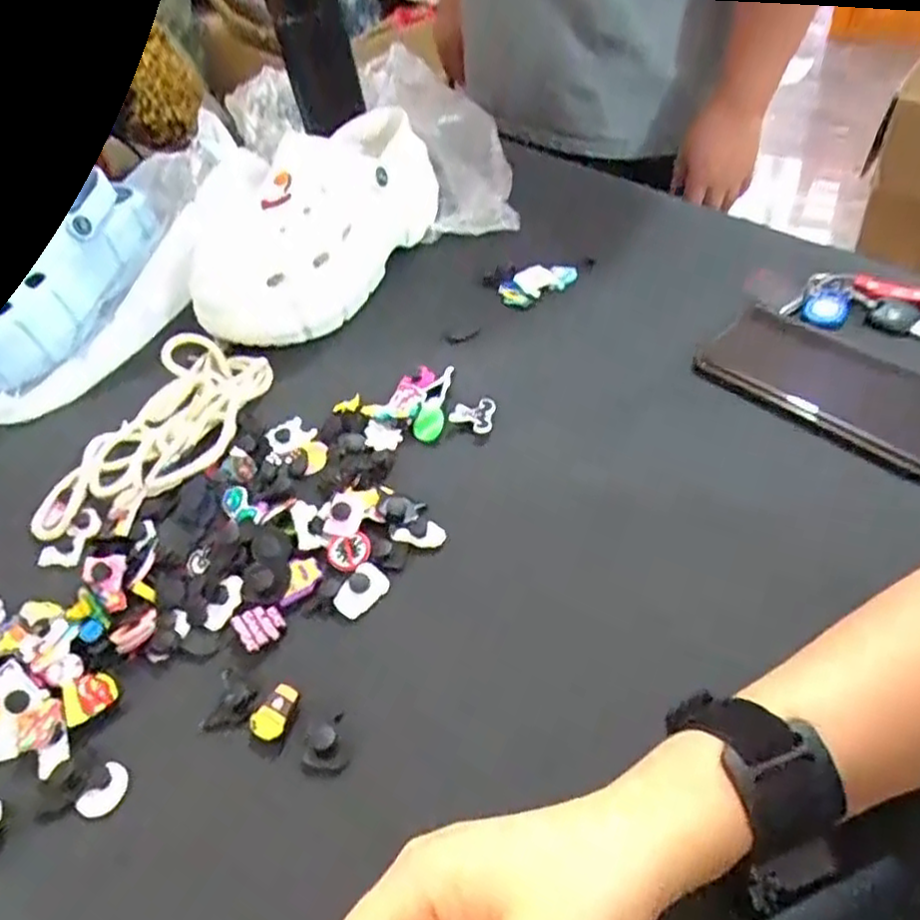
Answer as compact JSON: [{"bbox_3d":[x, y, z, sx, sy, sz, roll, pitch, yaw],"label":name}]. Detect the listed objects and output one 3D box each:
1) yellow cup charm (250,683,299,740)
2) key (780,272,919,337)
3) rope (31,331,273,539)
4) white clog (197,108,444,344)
[{"bbox_3d":[-0.090,0.123,0.354,0.018,0.005,0.027,23,56,28],"label":"yellow cup charm"},{"bbox_3d":[0.294,-0.101,0.480,0.138,0.031,0.060,18,56,21],"label":"key"},{"bbox_3d":[-0.208,-0.020,0.499,0.099,0.019,0.181,15,52,23],"label":"rope"},{"bbox_3d":[-0.113,-0.194,0.577,0.100,0.096,0.235,25,59,25],"label":"white clog"}]

